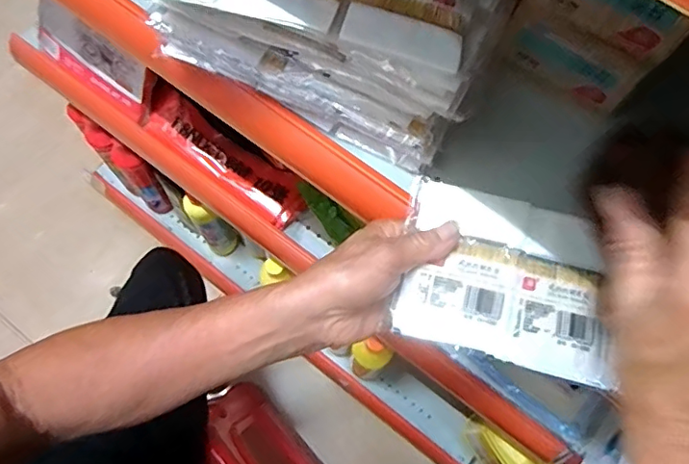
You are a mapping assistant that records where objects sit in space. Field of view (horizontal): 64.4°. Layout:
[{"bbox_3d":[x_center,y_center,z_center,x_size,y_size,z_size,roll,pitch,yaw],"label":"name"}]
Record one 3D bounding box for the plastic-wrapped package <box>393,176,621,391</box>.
[{"bbox_3d":[0.104,0.030,0.354,0.134,0.014,0.104,14,71,4],"label":"plastic-wrapped package"}]

